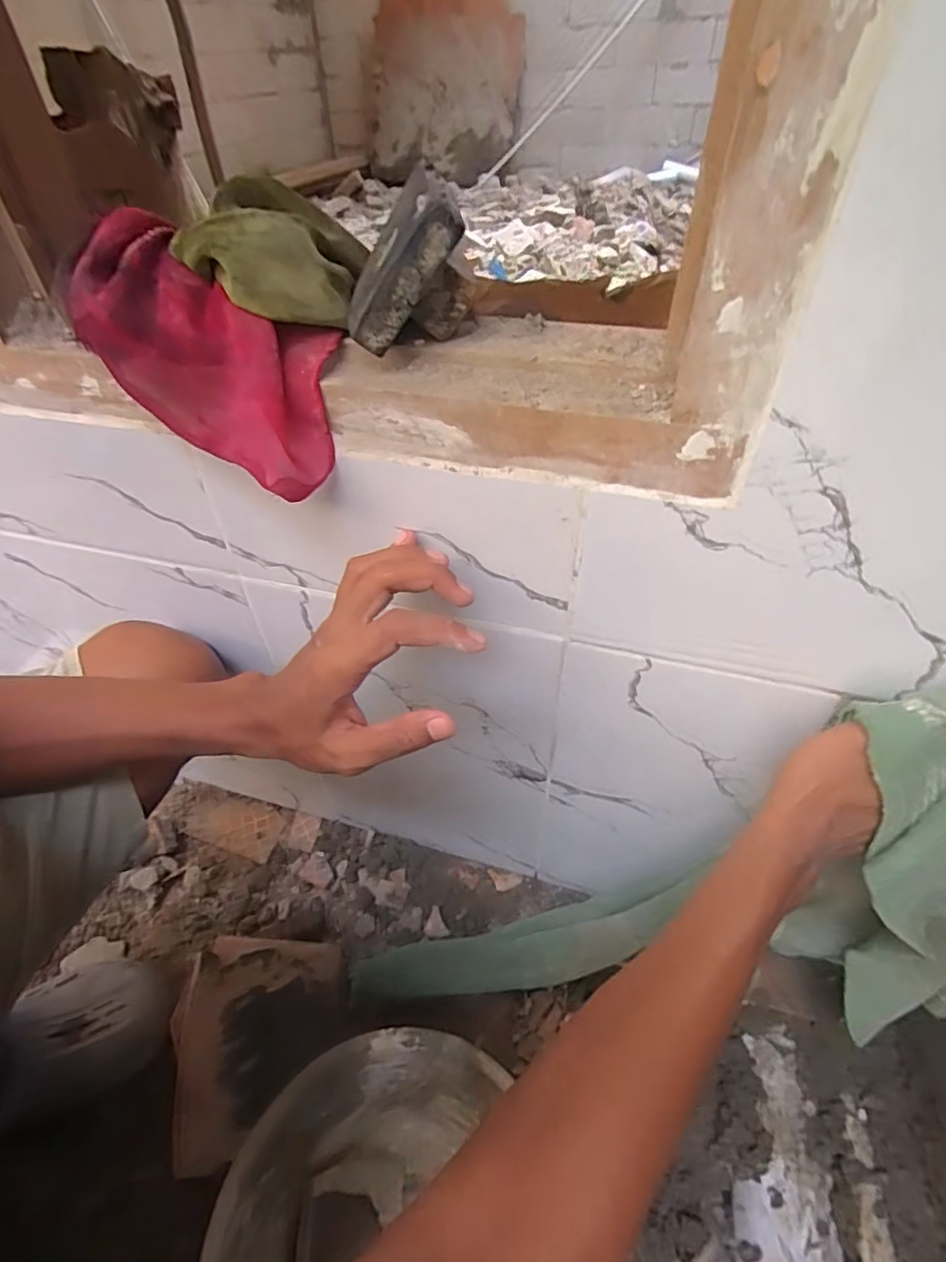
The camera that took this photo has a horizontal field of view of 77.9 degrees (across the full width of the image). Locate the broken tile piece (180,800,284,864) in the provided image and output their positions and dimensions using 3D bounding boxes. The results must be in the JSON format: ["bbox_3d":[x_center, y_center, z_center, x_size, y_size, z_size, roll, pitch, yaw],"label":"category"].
[{"bbox_3d":[-0.306,0.249,0.751,0.128,0.011,0.057,14,48,15],"label":"broken tile piece"}]

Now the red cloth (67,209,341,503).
[{"bbox_3d":[-0.158,-0.166,0.339,0.202,0.071,0.079,42,56,4],"label":"red cloth"}]

